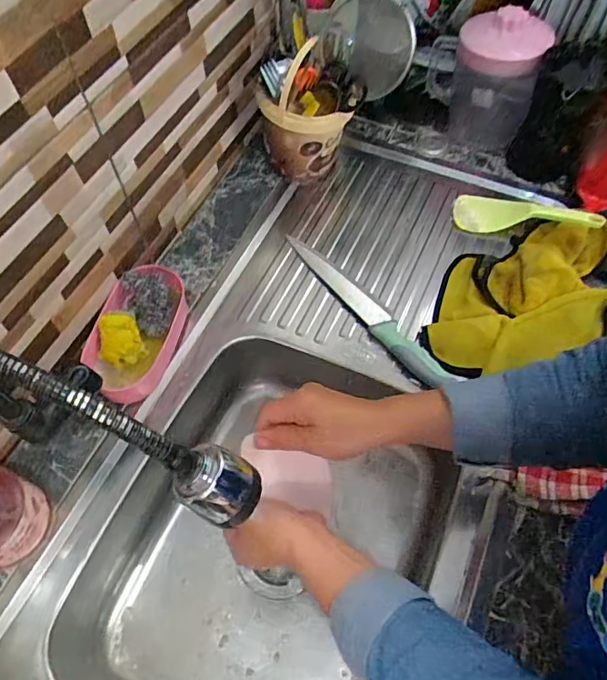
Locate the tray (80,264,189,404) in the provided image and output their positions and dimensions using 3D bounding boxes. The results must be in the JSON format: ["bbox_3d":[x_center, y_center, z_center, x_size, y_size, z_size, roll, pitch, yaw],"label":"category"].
[{"bbox_3d":[-0.196,-0.008,0.613,0.084,0.073,0.160,15,62,9],"label":"tray"}]

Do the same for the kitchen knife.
[{"bbox_3d":[0.080,-0.044,0.669,0.036,0.013,0.283,-34,65,-17],"label":"kitchen knife"}]

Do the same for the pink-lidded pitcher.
[{"bbox_3d":[0.283,-0.410,0.785,0.142,0.181,0.134,14,62,9],"label":"pink-lidded pitcher"}]

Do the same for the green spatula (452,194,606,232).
[{"bbox_3d":[0.308,-0.178,0.719,0.188,0.028,0.058,6,61,4],"label":"green spatula"}]

